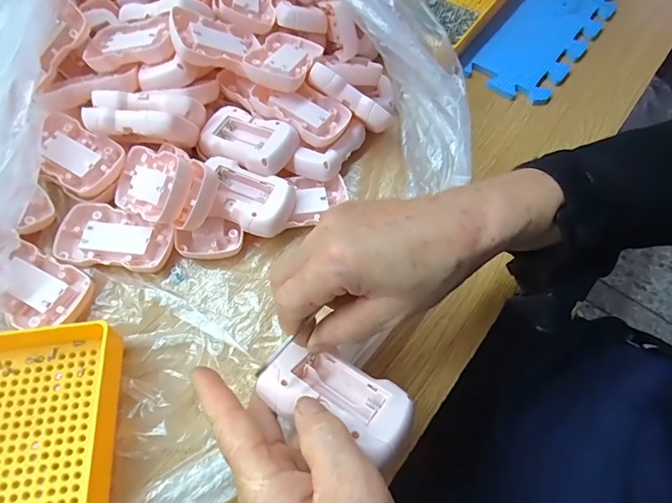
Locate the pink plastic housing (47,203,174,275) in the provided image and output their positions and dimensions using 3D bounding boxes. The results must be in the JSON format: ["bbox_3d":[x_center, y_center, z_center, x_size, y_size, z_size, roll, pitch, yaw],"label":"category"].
[{"bbox_3d":[-0.180,-0.009,0.336,0.092,0.014,0.053,10,62,2],"label":"pink plastic housing"}]

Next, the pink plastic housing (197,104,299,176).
[{"bbox_3d":[-0.080,-0.101,0.363,0.088,0.020,0.050,25,63,10],"label":"pink plastic housing"}]

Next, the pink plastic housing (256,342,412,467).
[{"bbox_3d":[0.000,0.086,0.234,0.081,0.027,0.048,23,35,19],"label":"pink plastic housing"}]

